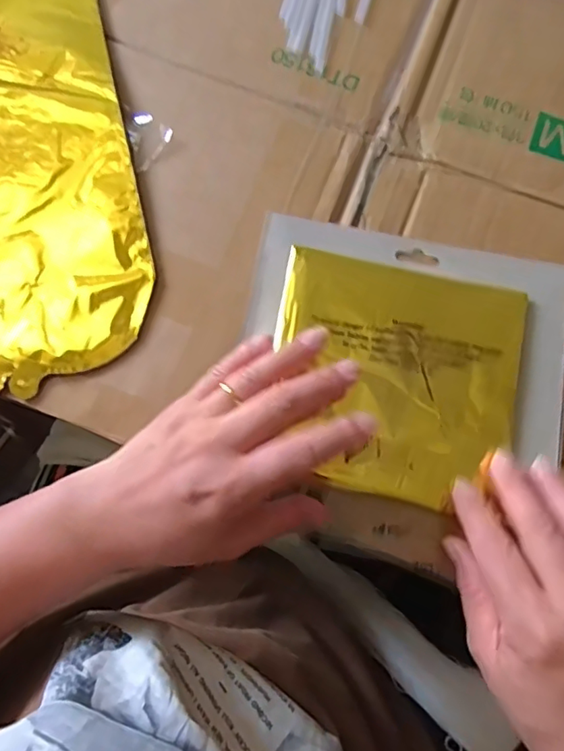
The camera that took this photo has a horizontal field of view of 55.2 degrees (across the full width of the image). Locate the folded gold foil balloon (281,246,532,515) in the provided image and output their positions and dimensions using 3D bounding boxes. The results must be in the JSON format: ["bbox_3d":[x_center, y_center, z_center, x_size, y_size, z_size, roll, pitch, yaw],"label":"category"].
[{"bbox_3d":[0.067,0.000,0.320,0.144,0.010,0.137,13,75,2],"label":"folded gold foil balloon"}]

